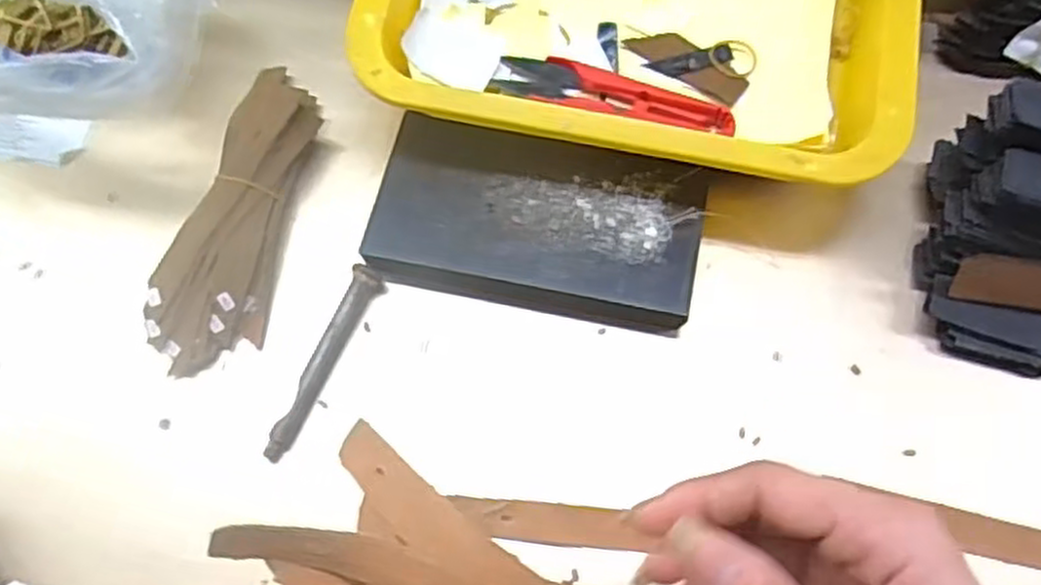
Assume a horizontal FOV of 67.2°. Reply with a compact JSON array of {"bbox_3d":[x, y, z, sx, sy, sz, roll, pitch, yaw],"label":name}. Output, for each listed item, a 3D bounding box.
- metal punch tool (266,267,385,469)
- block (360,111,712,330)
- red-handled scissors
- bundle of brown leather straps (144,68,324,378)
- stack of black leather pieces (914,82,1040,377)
[{"bbox_3d":[-0.088,0.032,0.358,0.014,0.012,0.095,21,71,8],"label":"metal punch tool"},{"bbox_3d":[0.008,-0.032,0.374,0.150,0.025,0.081,12,70,4],"label":"block"},{"bbox_3d":[0.045,-0.095,0.374,0.113,0.007,0.024,17,70,6],"label":"red-handled scissors"},{"bbox_3d":[-0.133,-0.040,0.374,0.045,0.031,0.154,10,70,4],"label":"bundle of brown leather straps"},{"bbox_3d":[0.234,-0.026,0.353,0.083,0.064,0.109,3,69,1],"label":"stack of black leather pieces"}]

